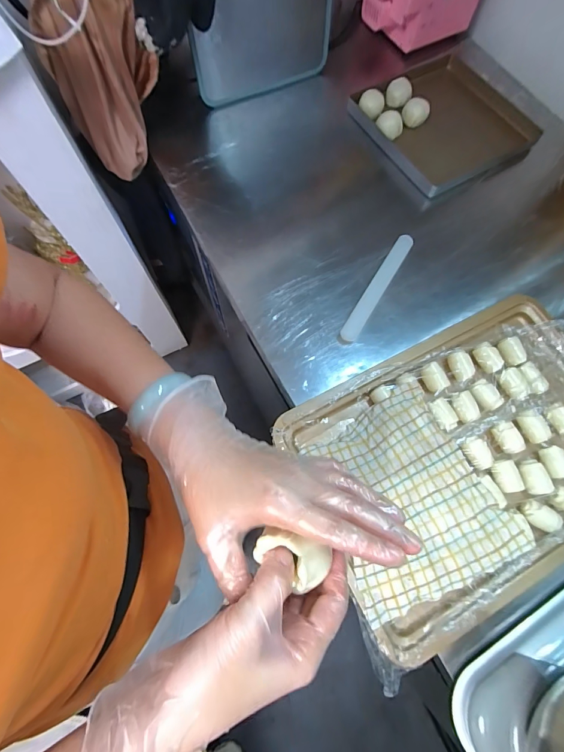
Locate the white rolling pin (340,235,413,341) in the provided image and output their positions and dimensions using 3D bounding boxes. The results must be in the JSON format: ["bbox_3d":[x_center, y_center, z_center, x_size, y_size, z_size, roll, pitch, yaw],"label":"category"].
[{"bbox_3d":[0.157,-0.148,0.596,0.027,0.021,0.213,31,74,9],"label":"white rolling pin"}]

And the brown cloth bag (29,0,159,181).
[{"bbox_3d":[-0.296,-0.499,0.620,0.168,0.253,0.103,-24,74,-9],"label":"brown cloth bag"}]

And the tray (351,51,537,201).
[{"bbox_3d":[0.323,-0.511,0.720,0.292,0.044,0.287,-28,74,-10],"label":"tray"}]

